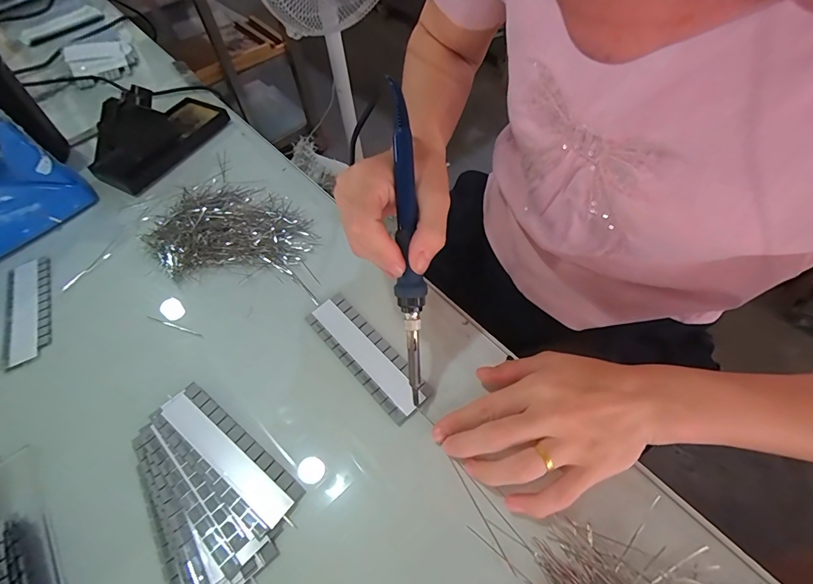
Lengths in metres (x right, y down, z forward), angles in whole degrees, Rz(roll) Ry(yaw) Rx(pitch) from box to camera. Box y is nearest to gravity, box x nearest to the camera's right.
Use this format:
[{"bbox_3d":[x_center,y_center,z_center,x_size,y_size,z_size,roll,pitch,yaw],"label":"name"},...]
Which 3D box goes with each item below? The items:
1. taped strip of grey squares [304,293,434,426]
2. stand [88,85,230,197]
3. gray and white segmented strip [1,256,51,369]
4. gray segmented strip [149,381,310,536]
[{"bbox_3d":[-0.034,0.050,0.331,0.038,0.005,0.126,-38,61,-20],"label":"taped strip of grey squares"},{"bbox_3d":[-0.307,-0.203,0.483,0.084,0.067,0.162,27,62,21],"label":"stand"},{"bbox_3d":[-0.359,0.017,0.380,0.043,0.006,0.126,-26,58,-13],"label":"gray and white segmented strip"},{"bbox_3d":[-0.133,0.117,0.290,0.127,0.008,0.038,31,64,23],"label":"gray segmented strip"}]

